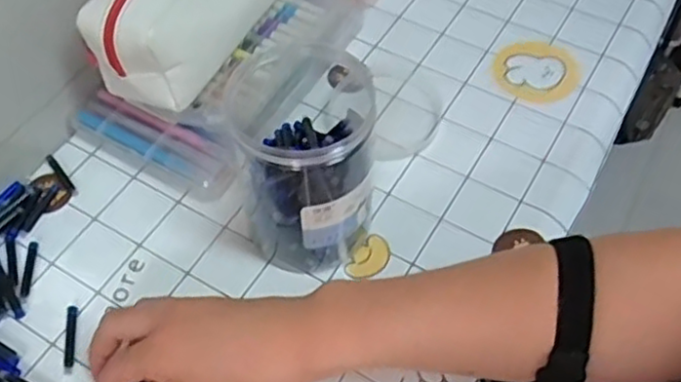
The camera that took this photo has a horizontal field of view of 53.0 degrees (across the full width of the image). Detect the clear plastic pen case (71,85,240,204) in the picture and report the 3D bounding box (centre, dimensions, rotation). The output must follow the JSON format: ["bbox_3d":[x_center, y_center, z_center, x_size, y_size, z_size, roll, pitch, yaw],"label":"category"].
[{"bbox_3d":[-0.155,-0.046,0.583,0.154,0.032,0.048,27,60,17],"label":"clear plastic pen case"}]

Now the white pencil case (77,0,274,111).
[{"bbox_3d":[-0.124,-0.163,0.557,0.086,0.082,0.188,19,58,14],"label":"white pencil case"}]

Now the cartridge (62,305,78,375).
[{"bbox_3d":[-0.199,0.109,0.500,0.008,0.004,0.051,-6,56,-4],"label":"cartridge"}]

